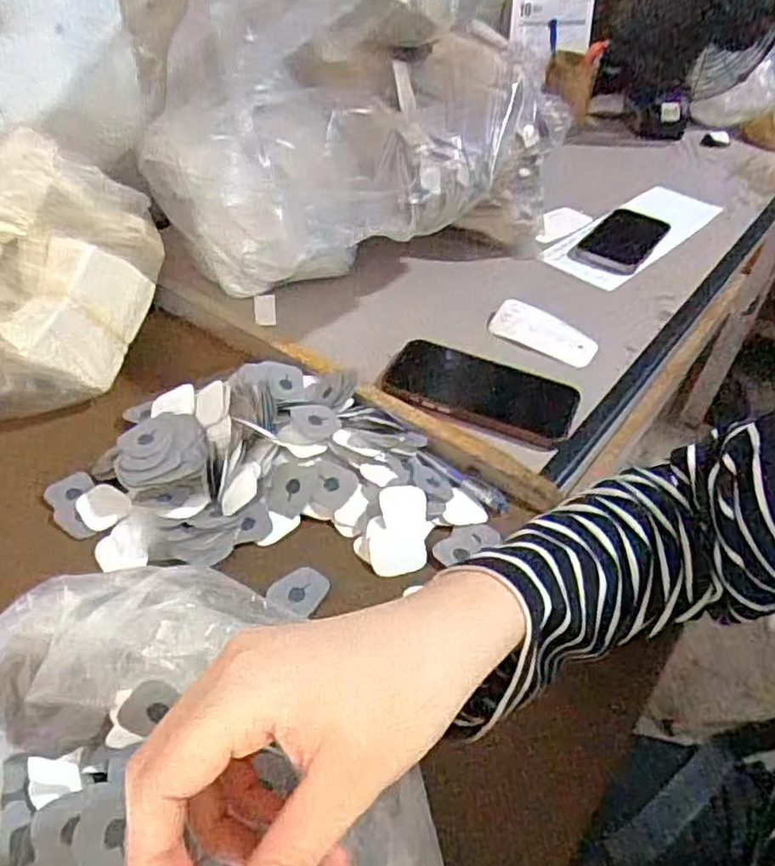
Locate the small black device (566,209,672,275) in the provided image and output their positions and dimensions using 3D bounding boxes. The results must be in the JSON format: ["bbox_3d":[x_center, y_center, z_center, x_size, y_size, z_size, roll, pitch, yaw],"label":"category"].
[{"bbox_3d":[0.283,-0.233,0.813,0.077,0.013,0.166,27,48,25],"label":"small black device"}]

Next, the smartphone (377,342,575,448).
[{"bbox_3d":[0.082,-0.037,0.594,0.162,0.018,0.084,15,44,14],"label":"smartphone"}]

